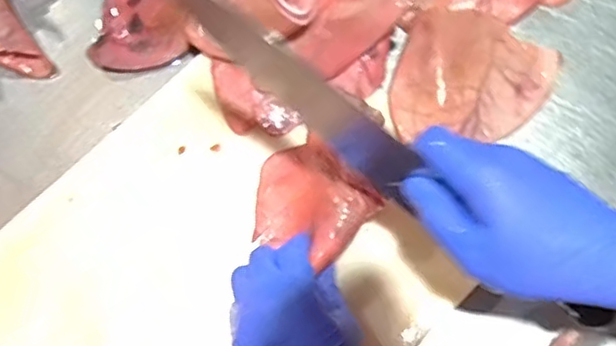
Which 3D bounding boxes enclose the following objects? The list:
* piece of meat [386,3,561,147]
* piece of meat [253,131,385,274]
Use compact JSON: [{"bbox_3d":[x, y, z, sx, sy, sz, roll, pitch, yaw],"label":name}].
[{"bbox_3d":[0.139,-0.075,0.548,0.128,0.029,0.122,16,74,8],"label":"piece of meat"},{"bbox_3d":[-0.002,0.022,0.496,0.080,0.062,0.097,-36,76,-9],"label":"piece of meat"}]

